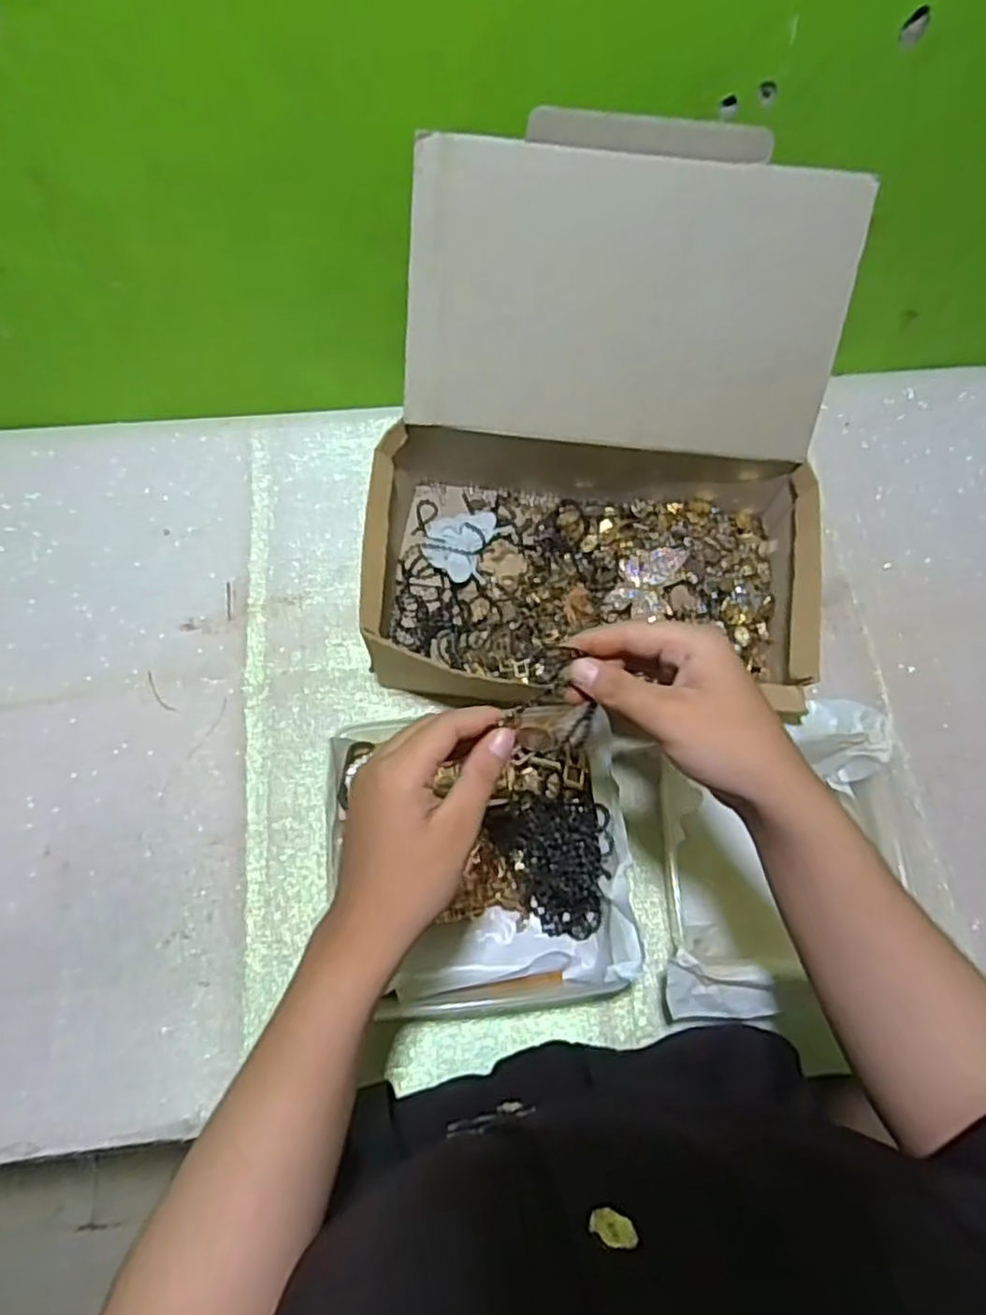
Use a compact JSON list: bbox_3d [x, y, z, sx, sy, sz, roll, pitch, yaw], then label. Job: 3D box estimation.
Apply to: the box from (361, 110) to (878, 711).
[{"bbox_3d":[0.079,-0.143,0.554,0.335,0.264,0.322,3,67,-1],"label":"box"}]

